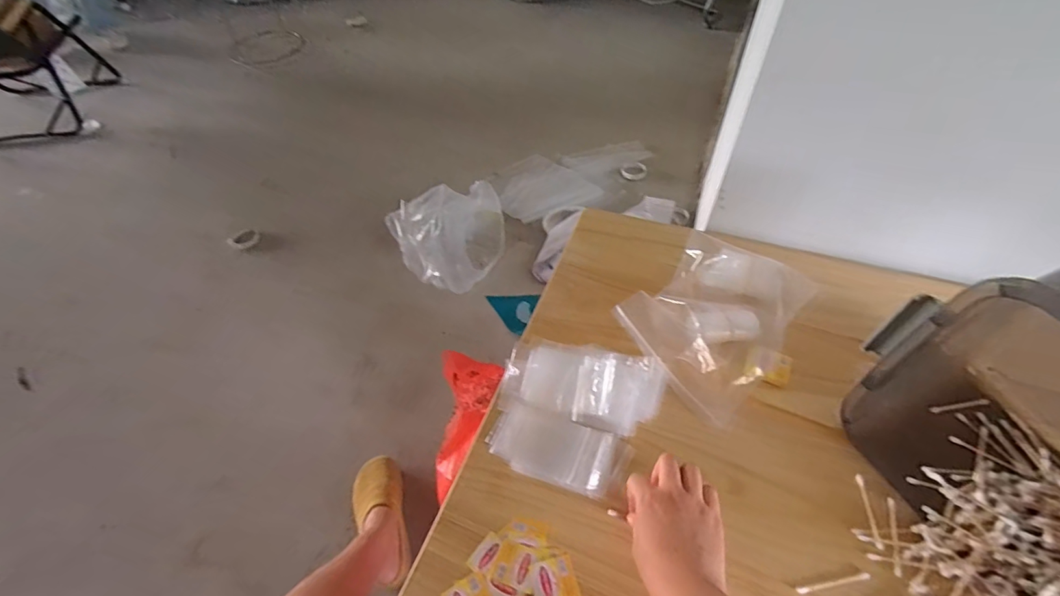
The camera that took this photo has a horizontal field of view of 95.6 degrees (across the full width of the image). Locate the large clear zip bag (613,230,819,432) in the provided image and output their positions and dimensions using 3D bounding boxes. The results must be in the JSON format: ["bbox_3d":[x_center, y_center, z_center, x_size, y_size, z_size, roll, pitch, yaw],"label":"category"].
[{"bbox_3d":[0.235,0.022,0.617,0.185,0.071,0.237,37,62,27],"label":"large clear zip bag"}]

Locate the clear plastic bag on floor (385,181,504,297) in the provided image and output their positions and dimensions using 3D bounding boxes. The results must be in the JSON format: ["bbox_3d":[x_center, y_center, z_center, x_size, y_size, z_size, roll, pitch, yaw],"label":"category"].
[{"bbox_3d":[-0.220,-0.173,1.357,0.315,0.210,0.270,-18,53,-11],"label":"clear plastic bag on floor"}]

